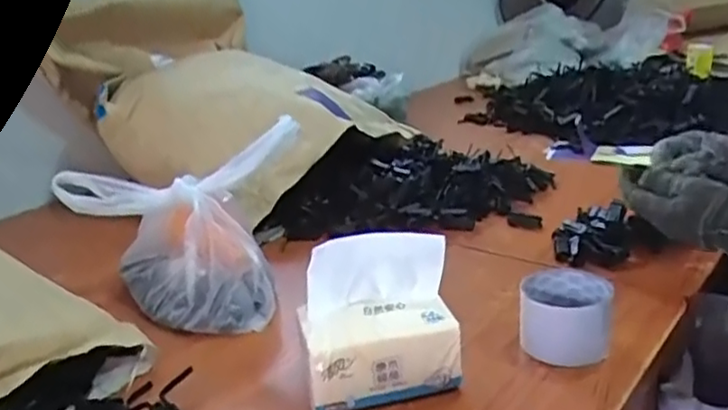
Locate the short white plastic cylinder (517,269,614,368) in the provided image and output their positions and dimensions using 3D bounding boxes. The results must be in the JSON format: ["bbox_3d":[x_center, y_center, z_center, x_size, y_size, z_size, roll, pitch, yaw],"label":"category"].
[{"bbox_3d":[0.195,0.107,0.636,0.083,0.062,0.080,1,20,15],"label":"short white plastic cylinder"}]

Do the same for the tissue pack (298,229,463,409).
[{"bbox_3d":[0.012,0.100,0.584,0.132,0.133,0.085,-6,21,-8],"label":"tissue pack"}]

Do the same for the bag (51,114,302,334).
[{"bbox_3d":[-0.209,0.016,0.778,0.259,0.182,0.170,9,23,29],"label":"bag"}]

